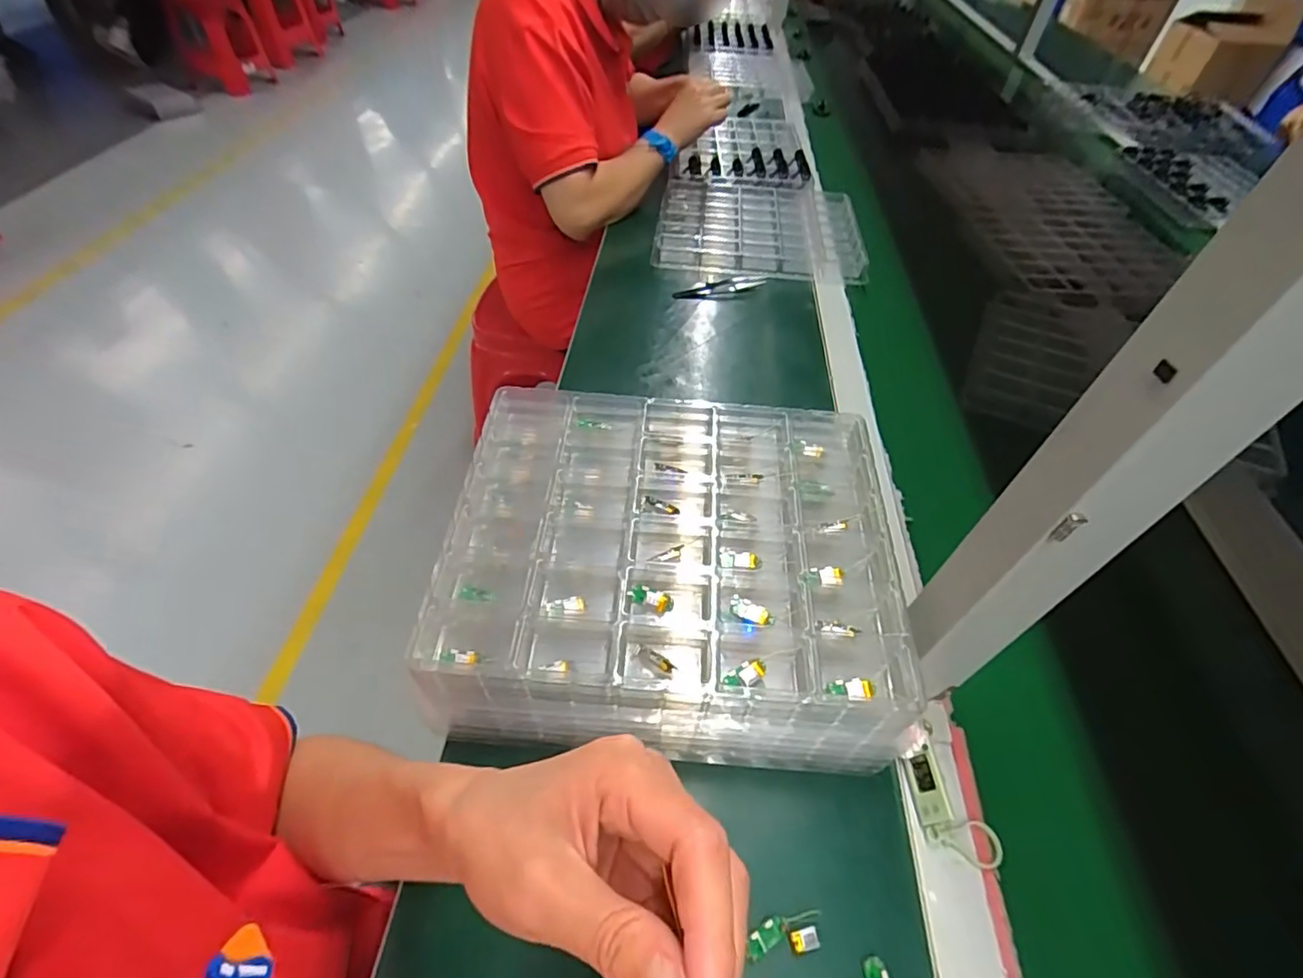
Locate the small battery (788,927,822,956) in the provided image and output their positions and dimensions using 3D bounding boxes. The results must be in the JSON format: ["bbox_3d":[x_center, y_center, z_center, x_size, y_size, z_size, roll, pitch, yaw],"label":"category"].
[{"bbox_3d":[0.086,0.253,0.325,0.016,0.004,0.011,-9,51,-10],"label":"small battery"}]

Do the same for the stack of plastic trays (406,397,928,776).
[{"bbox_3d":[0.009,0.057,0.430,0.304,0.099,0.268,2,50,-3],"label":"stack of plastic trays"}]

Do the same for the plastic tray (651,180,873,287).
[{"bbox_3d":[0.160,-0.394,0.873,0.293,0.027,0.259,5,49,0],"label":"plastic tray"}]

